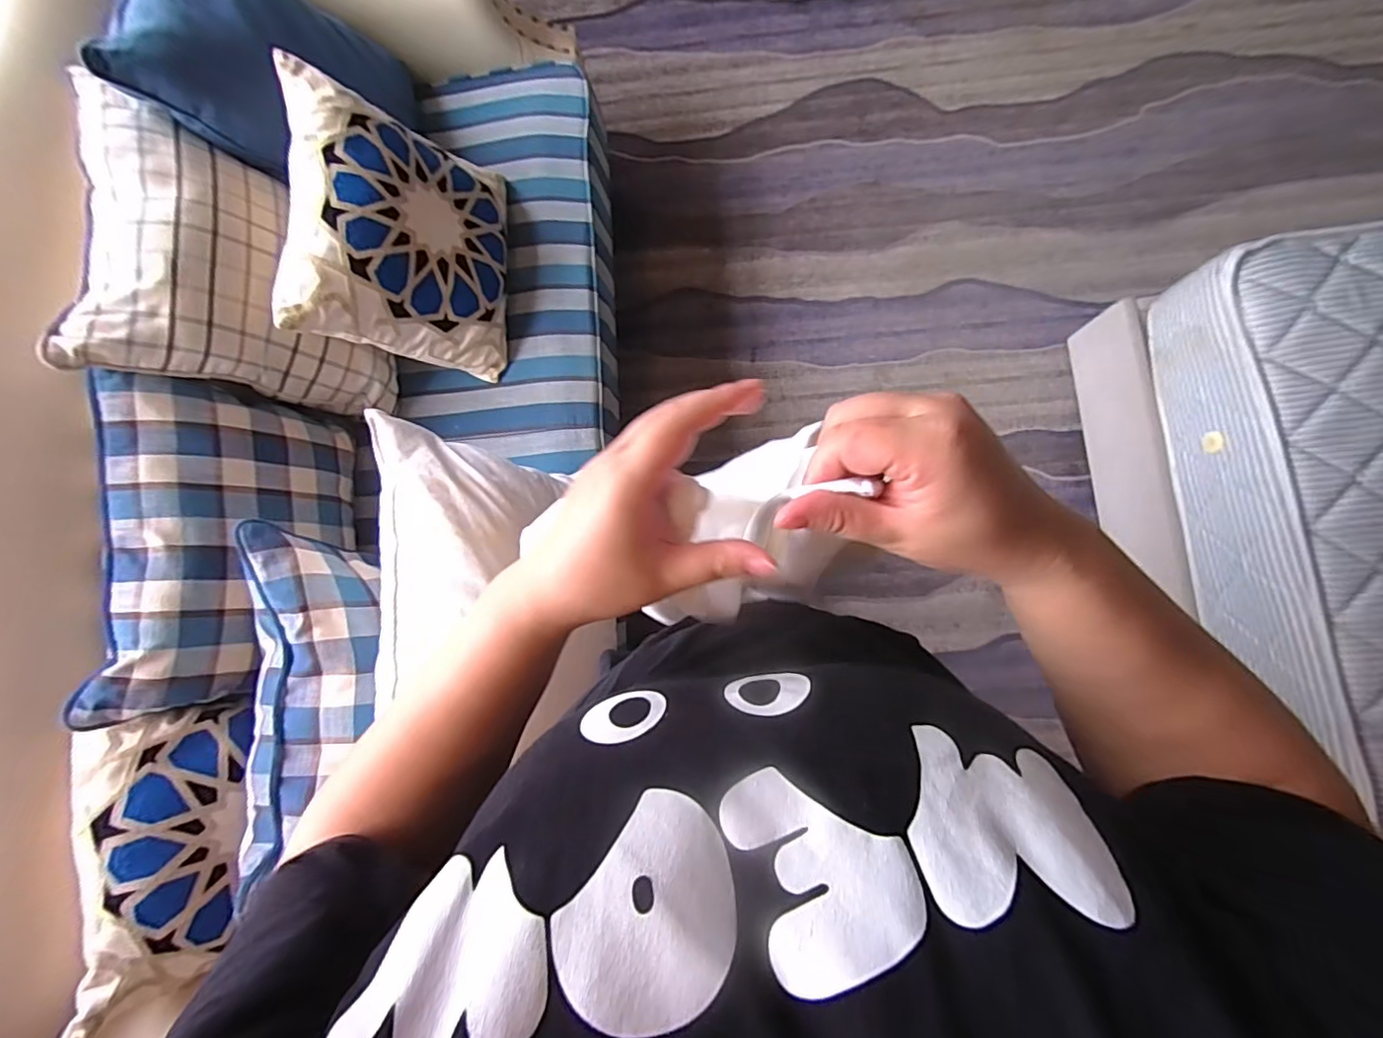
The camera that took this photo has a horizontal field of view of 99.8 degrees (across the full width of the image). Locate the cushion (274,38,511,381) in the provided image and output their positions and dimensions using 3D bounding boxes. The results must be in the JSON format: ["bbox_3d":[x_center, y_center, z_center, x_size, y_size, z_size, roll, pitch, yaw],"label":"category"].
[{"bbox_3d":[-0.493,-0.479,1.006,0.130,0.379,0.400,6,89,44],"label":"cushion"}]

